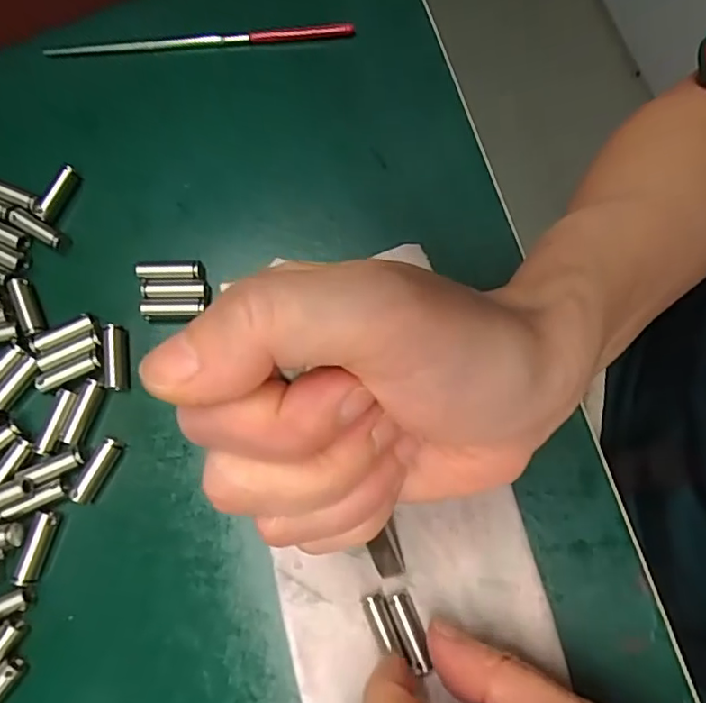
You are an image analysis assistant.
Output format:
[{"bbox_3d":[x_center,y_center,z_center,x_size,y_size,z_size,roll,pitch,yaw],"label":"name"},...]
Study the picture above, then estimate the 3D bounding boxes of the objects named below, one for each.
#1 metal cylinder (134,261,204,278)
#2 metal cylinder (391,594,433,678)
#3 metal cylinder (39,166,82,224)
[{"bbox_3d":[-0.072,-0.032,0.225,0.026,0.007,0.007,2,74,2],"label":"metal cylinder"},{"bbox_3d":[0.019,0.092,0.186,0.007,0.005,0.024,-21,66,-5],"label":"metal cylinder"},{"bbox_3d":[-0.121,-0.065,0.233,0.006,0.008,0.024,27,77,8],"label":"metal cylinder"}]

